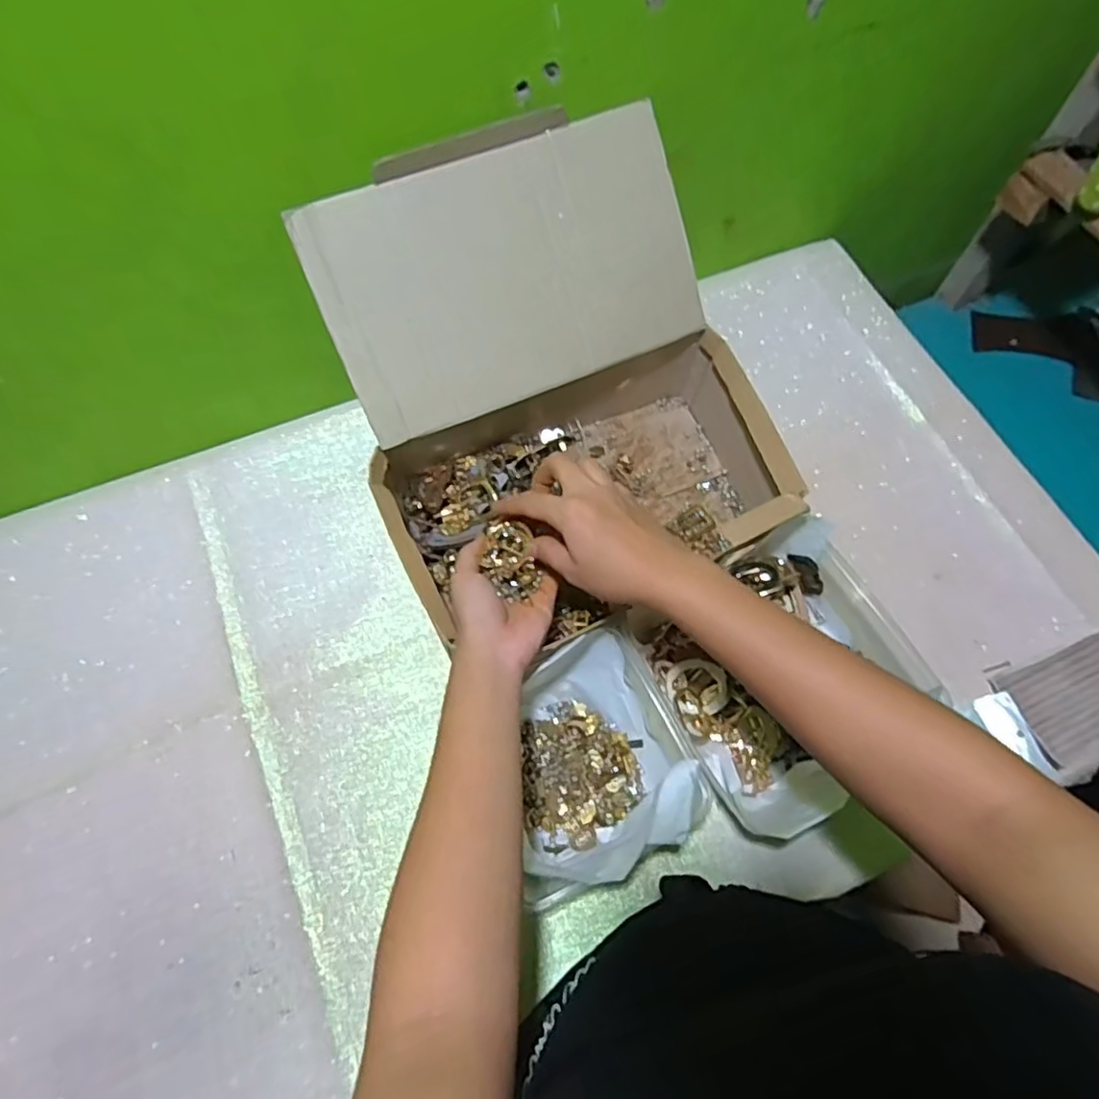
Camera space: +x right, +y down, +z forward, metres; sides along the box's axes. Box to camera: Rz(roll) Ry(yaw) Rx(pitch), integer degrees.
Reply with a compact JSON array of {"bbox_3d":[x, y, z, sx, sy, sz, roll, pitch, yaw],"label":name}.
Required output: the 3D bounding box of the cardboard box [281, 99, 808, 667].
[{"bbox_3d":[0.004,-0.125,0.552,0.330,0.228,0.340,-22,67,-9],"label":"cardboard box"}]

